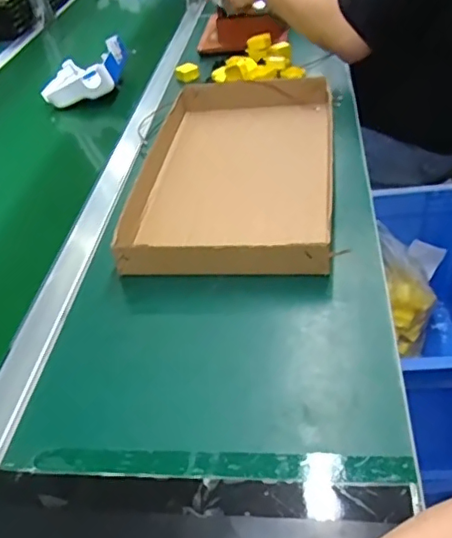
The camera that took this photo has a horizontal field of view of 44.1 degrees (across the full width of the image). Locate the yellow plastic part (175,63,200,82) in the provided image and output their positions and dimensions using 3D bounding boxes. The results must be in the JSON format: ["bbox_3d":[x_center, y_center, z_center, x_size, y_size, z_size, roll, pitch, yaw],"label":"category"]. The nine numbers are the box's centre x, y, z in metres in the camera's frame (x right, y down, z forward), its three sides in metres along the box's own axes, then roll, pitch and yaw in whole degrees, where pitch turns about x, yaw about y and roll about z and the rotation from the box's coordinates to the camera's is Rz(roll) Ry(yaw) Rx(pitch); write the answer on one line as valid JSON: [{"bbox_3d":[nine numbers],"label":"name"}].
[{"bbox_3d":[-0.076,-0.388,1.101,0.047,0.023,0.037,-11,39,-2],"label":"yellow plastic part"}]

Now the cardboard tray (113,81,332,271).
[{"bbox_3d":[0.013,-0.159,0.792,0.270,0.055,0.470,-1,40,11],"label":"cardboard tray"}]

